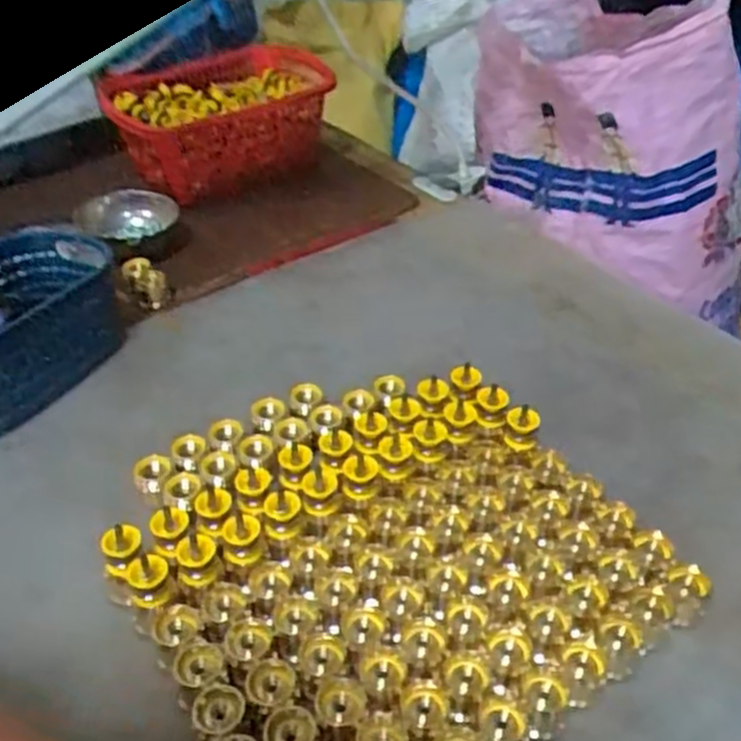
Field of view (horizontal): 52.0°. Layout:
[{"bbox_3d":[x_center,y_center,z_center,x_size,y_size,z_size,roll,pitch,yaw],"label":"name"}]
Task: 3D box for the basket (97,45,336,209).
[{"bbox_3d":[-0.195,-0.337,1.016,0.296,0.128,0.192,-23,44,-25],"label":"basket"}]

